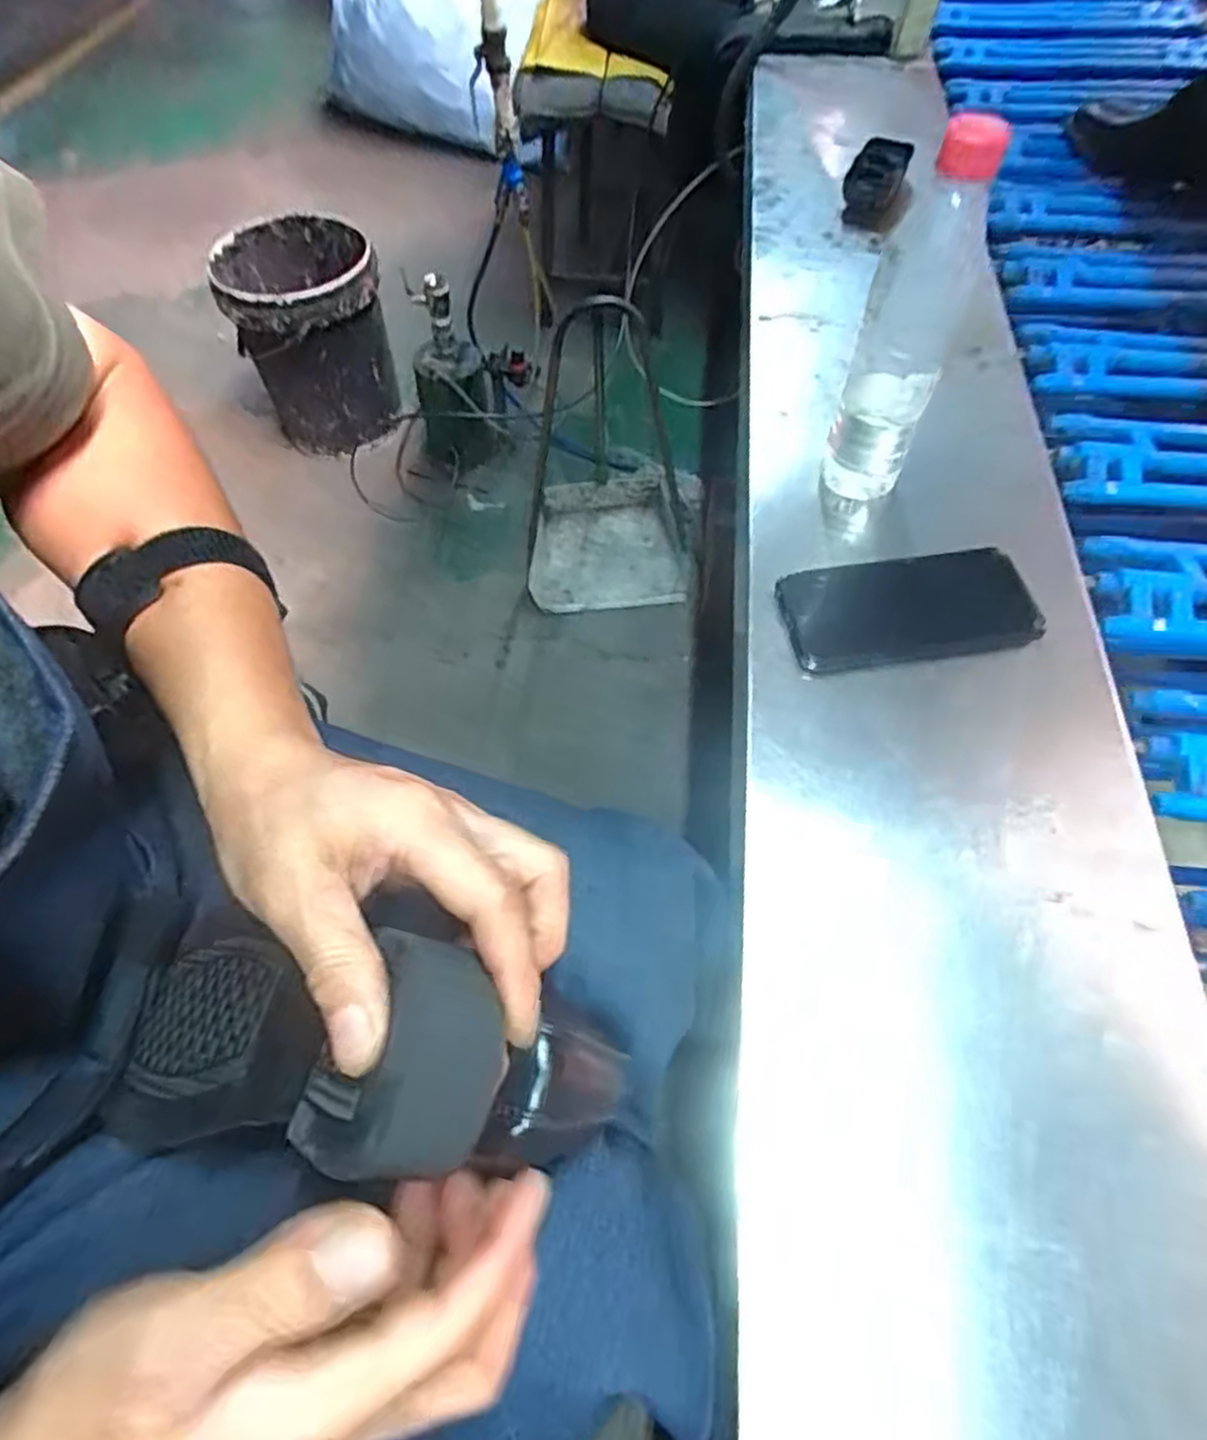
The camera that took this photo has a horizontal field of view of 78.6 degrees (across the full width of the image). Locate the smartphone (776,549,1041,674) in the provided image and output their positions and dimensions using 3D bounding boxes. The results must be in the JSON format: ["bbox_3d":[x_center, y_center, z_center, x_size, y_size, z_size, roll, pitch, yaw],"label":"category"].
[{"bbox_3d":[0.208,-0.078,0.509,0.170,0.011,0.087,-8,59,-3],"label":"smartphone"}]

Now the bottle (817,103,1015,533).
[{"bbox_3d":[0.192,-0.230,0.499,0.061,0.267,0.061,16,60,12],"label":"bottle"}]

